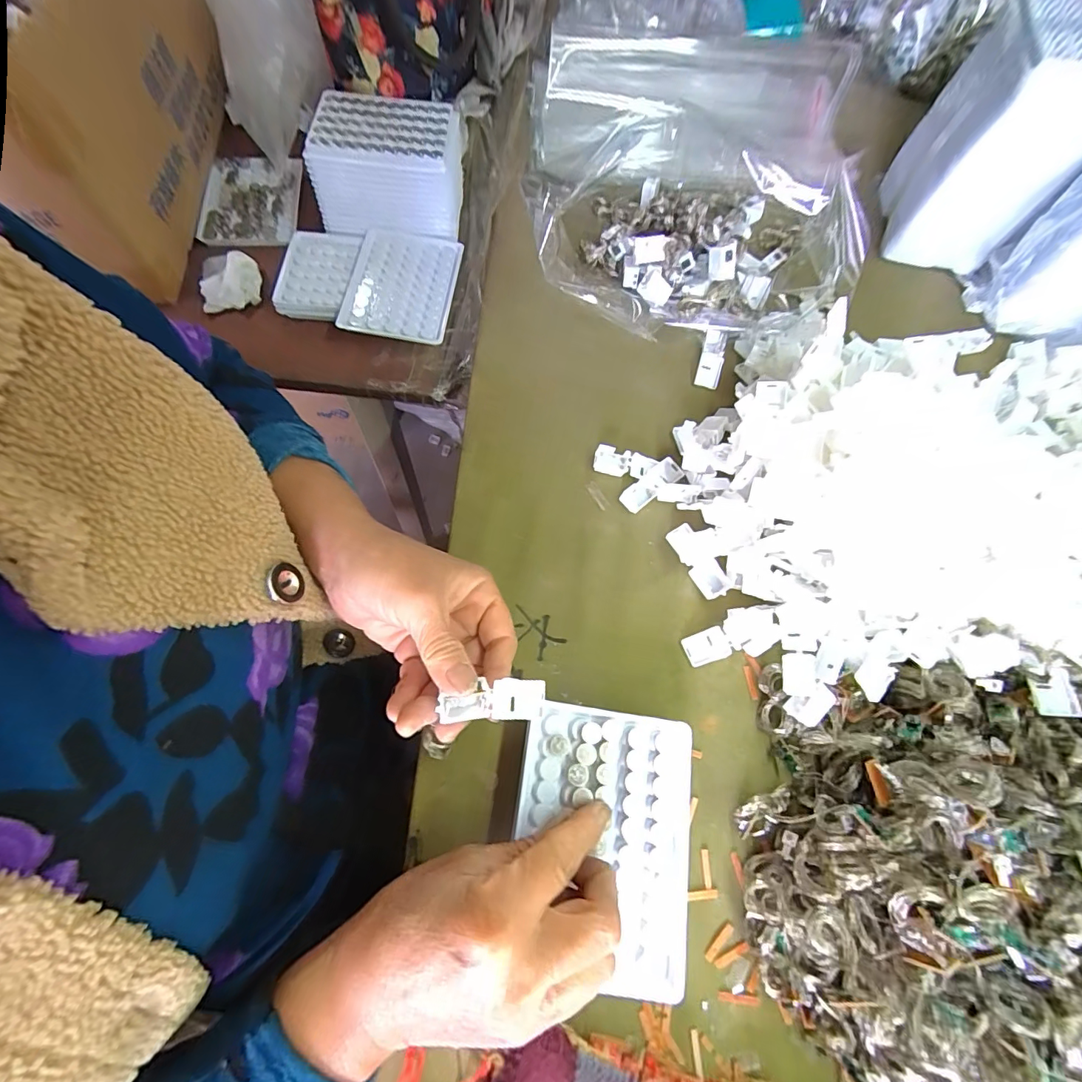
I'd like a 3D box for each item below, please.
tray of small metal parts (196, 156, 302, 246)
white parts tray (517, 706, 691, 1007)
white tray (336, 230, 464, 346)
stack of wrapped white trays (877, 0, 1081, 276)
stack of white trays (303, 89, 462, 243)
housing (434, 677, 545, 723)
[{"bbox_3d":[-0.300,-0.353,0.493,0.087,0.021,0.124,-5,69,-7],"label":"tray of small metal parts"},{"bbox_3d":[0.034,0.161,0.258,0.094,0.016,0.127,7,67,4],"label":"white parts tray"},{"bbox_3d":[-0.133,-0.240,0.449,0.098,0.016,0.120,6,67,-1],"label":"white tray"},{"bbox_3d":[0.415,-0.363,0.433,0.107,0.150,0.128,16,68,1],"label":"stack of wrapped white trays"},{"bbox_3d":[-0.144,-0.356,0.460,0.132,0.075,0.102,3,66,-3],"label":"stack of white trays"},{"bbox_3d":[-0.025,0.085,0.249,0.053,0.014,0.020,-6,67,-3],"label":"housing"}]

